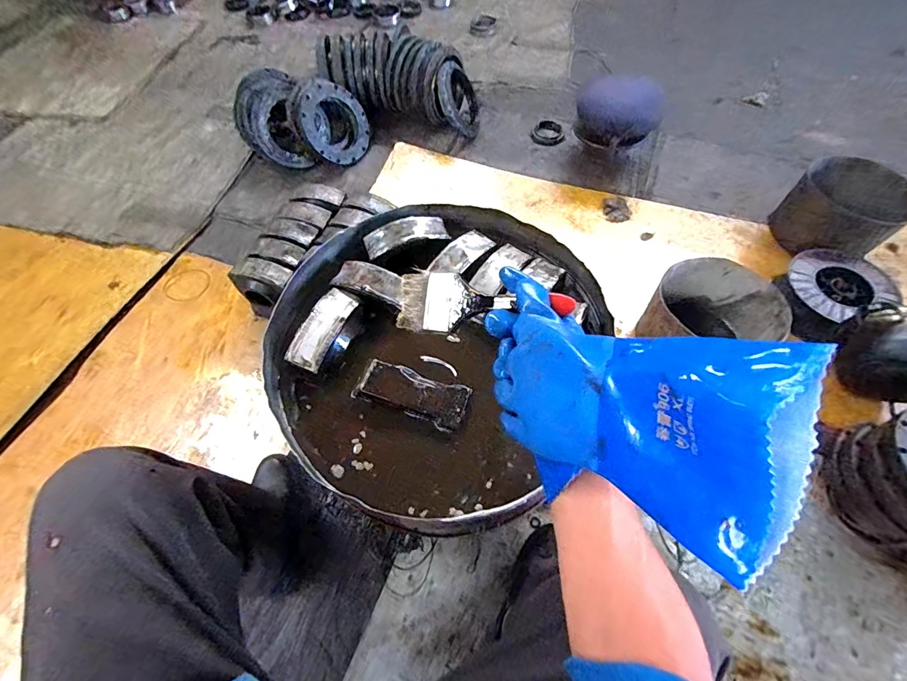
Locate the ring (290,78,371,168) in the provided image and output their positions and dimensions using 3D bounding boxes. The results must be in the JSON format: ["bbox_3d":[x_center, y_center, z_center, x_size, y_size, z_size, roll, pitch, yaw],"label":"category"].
[{"bbox_3d":[-0.428,-0.778,1.486,0.231,0.292,0.037,-45,31,-10],"label":"ring"}]

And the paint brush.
[{"bbox_3d":[0.031,-0.034,0.478,0.195,0.018,0.069,11,86,14],"label":"paint brush"}]

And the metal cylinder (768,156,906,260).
[{"bbox_3d":[1.174,-0.388,1.287,0.233,0.224,0.290,-35,65,-17],"label":"metal cylinder"}]

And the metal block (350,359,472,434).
[{"bbox_3d":[-0.070,0.087,0.681,0.184,0.032,0.077,15,62,10],"label":"metal block"}]

